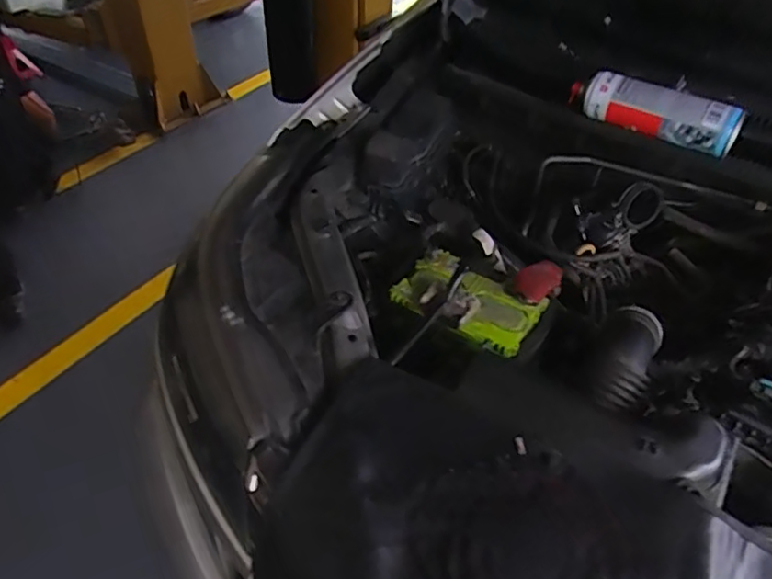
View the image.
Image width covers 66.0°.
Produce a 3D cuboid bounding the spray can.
[{"bbox_3d":[0.365,-0.248,0.811,0.224,0.061,0.061,25,48,24],"label":"spray can"}]

